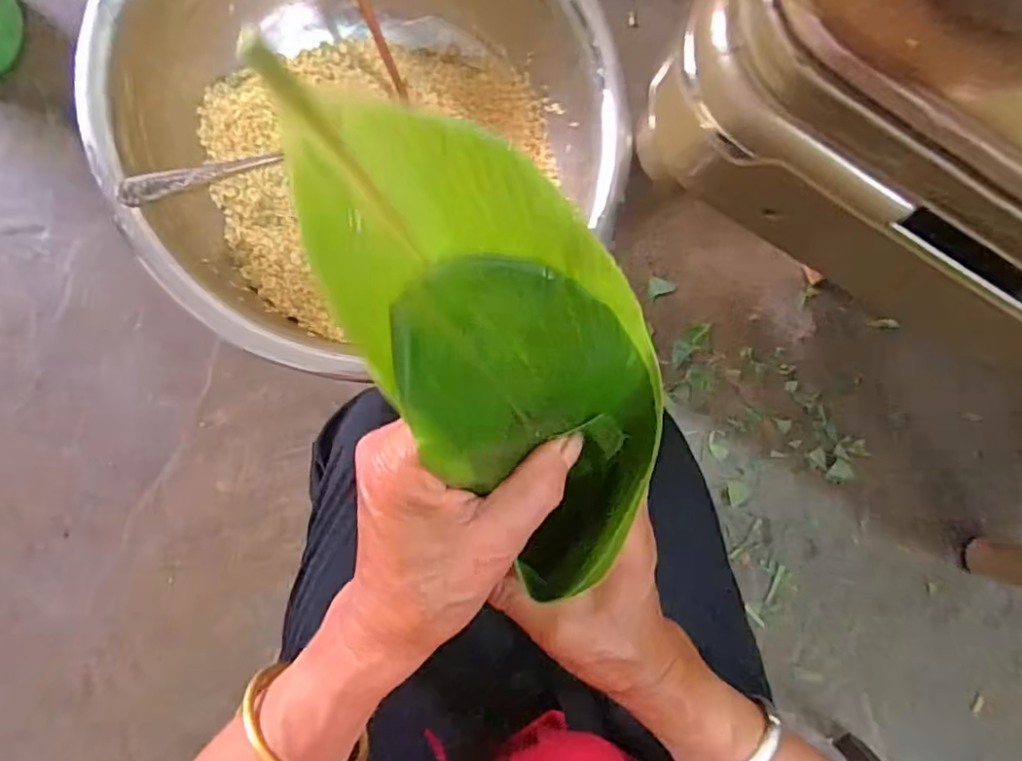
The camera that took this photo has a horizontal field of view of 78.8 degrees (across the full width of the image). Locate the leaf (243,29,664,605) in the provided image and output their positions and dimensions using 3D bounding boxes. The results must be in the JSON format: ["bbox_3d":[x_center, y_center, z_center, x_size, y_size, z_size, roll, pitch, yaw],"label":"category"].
[{"bbox_3d":[0.003,-0.004,0.185,0.082,0.200,0.039,-46,53,-6],"label":"leaf"}]

